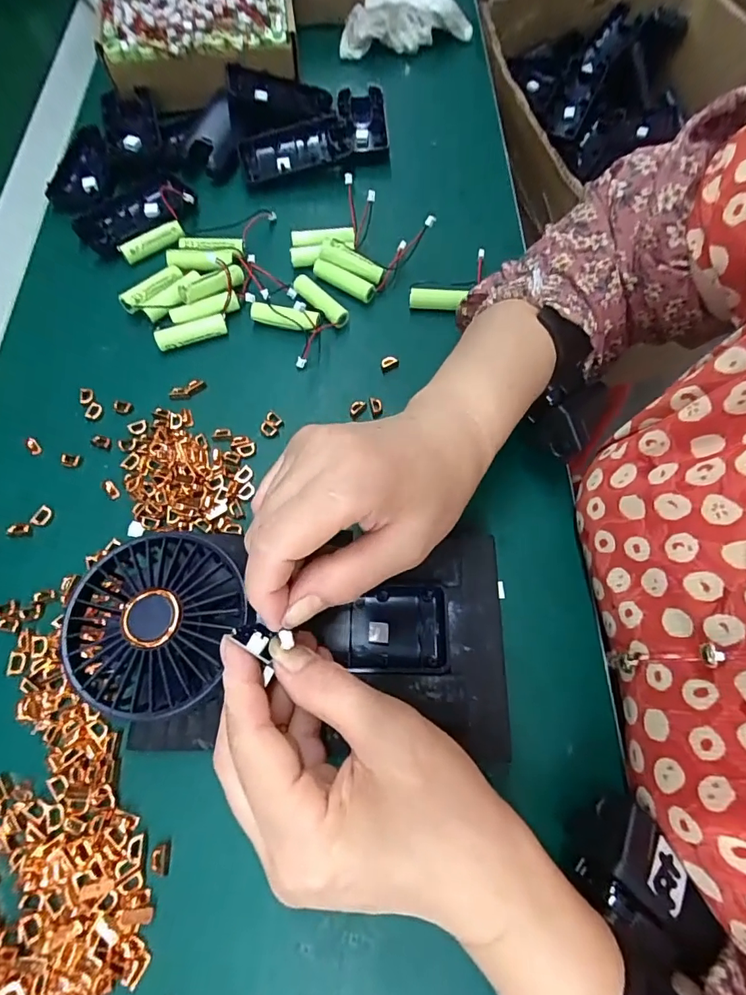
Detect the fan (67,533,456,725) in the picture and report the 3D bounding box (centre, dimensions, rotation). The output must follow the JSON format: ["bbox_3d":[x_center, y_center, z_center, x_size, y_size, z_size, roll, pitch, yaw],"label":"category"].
[{"bbox_3d":[-0.054,0.066,0.246,0.183,0.029,0.081,6,69,-9],"label":"fan"}]

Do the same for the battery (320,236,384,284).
[{"bbox_3d":[-0.016,-0.178,0.361,0.050,0.012,0.015,27,71,-4],"label":"battery"}]

